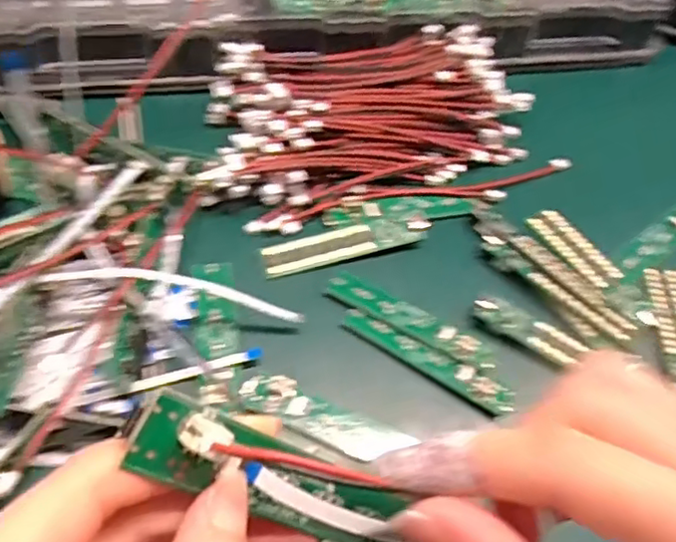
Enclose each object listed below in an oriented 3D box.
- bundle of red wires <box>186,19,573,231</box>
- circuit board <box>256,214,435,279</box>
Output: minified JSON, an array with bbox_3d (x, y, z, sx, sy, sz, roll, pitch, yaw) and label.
[{"bbox_3d":[0.019,-0.089,0.358,0.188,0.034,0.114,-8,58,-12],"label":"bundle of red wires"},{"bbox_3d":[0.004,-0.015,0.325,0.085,0.006,0.017,-13,59,-15],"label":"circuit board"}]

